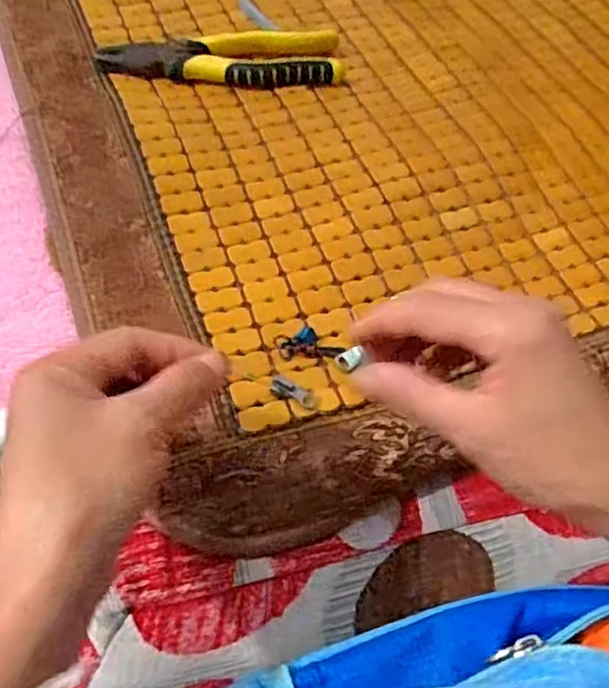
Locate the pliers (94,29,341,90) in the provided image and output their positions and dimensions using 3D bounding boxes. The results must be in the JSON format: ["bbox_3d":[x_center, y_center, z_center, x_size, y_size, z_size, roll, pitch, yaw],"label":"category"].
[{"bbox_3d":[-0.065,-0.231,0.527,0.188,0.020,0.065,-4,56,-7],"label":"pliers"}]

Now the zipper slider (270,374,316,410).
[{"bbox_3d":[-0.006,0.026,0.365,0.028,0.008,0.011,30,59,16],"label":"zipper slider"}]

